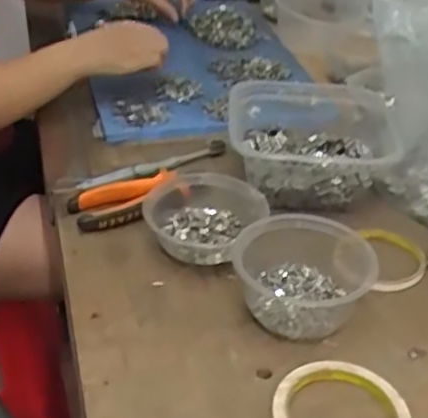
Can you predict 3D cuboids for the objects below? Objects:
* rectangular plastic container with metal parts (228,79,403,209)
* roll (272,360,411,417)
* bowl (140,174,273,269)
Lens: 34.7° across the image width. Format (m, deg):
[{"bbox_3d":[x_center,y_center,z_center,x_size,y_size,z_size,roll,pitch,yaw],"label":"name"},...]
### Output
[{"bbox_3d":[0.106,-0.079,0.759,0.183,0.064,0.195,0,35,-5],"label":"rectangular plastic container with metal parts"},{"bbox_3d":[0.092,0.149,0.495,0.097,0.008,0.095,2,35,-1],"label":"roll"},{"bbox_3d":[-0.005,0.009,0.660,0.115,0.035,0.109,2,35,-1],"label":"bowl"}]

